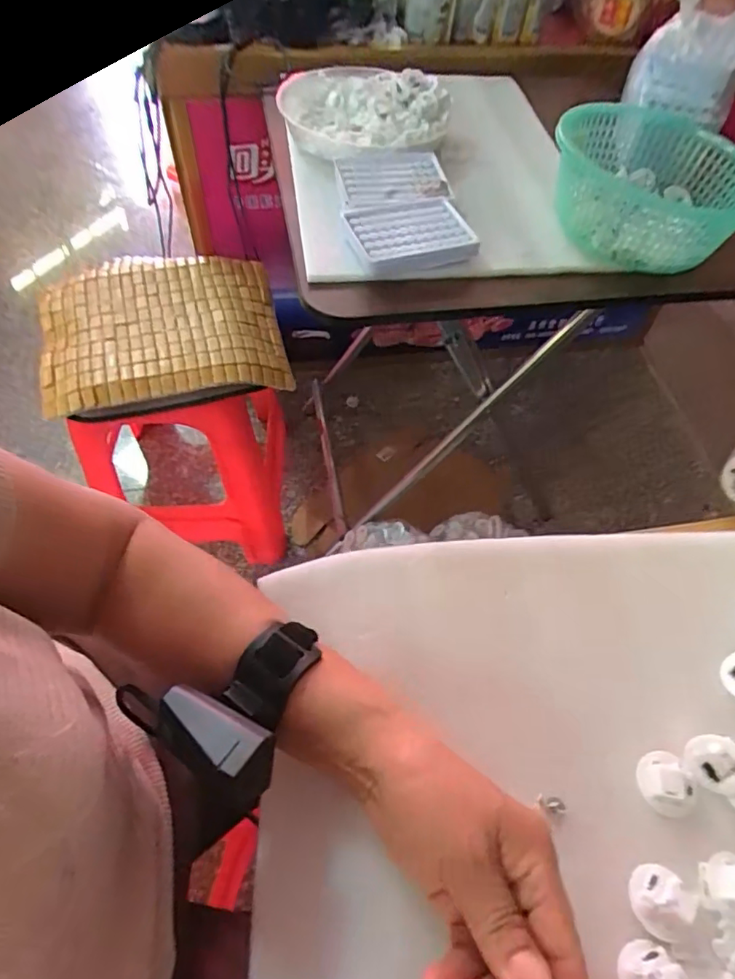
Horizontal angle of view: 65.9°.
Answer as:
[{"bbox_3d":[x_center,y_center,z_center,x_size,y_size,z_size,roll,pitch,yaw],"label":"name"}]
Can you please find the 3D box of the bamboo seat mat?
[{"bbox_3d":[-0.330,-0.264,0.917,0.363,0.039,0.337,-12,57,-12],"label":"bamboo seat mat"}]

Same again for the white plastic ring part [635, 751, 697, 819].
[{"bbox_3d":[0.169,0.167,0.321,0.029,0.016,0.033,-9,56,-10],"label":"white plastic ring part"}]

